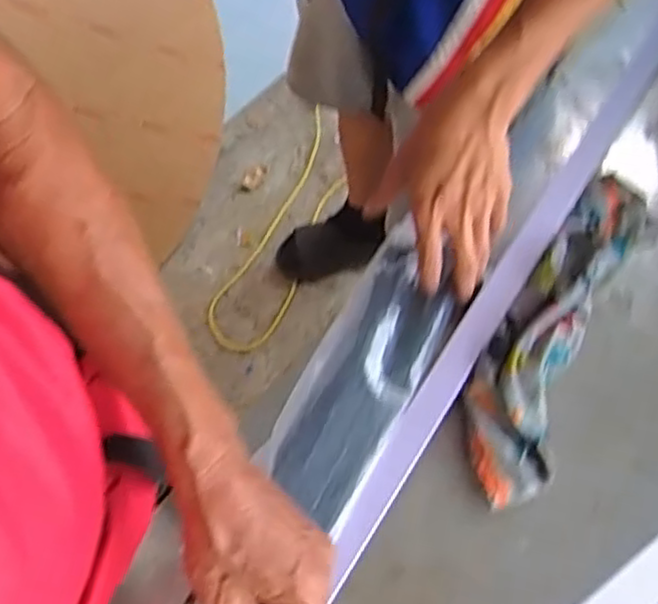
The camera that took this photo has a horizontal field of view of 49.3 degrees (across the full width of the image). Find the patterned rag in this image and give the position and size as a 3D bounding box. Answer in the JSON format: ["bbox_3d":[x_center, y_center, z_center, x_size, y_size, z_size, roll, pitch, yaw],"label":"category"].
[{"bbox_3d":[0.183,0.008,0.605,0.104,0.061,0.334,27,67,12],"label":"patterned rag"}]

